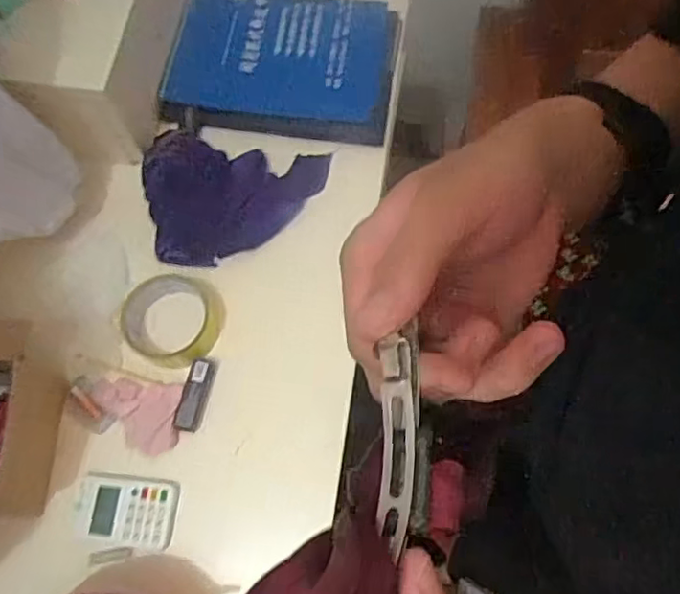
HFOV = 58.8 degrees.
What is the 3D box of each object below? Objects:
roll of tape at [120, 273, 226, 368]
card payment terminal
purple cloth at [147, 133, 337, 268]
[{"bbox_3d":[-0.160,0.019,0.583,0.087,0.040,0.095,-1,71,2],"label":"roll of tape"},{"bbox_3d":[-0.193,0.191,0.540,0.092,0.013,0.056,6,71,4],"label":"card payment terminal"},{"bbox_3d":[-0.111,-0.126,0.630,0.198,0.041,0.143,-22,72,-5],"label":"purple cloth"}]

